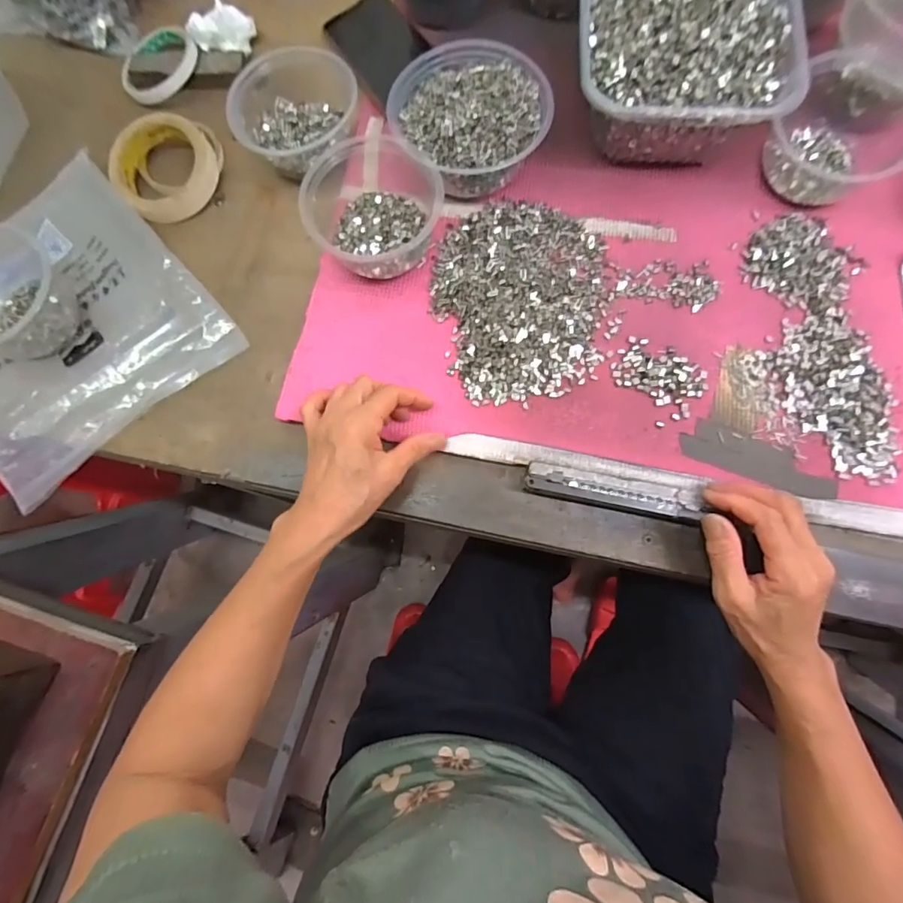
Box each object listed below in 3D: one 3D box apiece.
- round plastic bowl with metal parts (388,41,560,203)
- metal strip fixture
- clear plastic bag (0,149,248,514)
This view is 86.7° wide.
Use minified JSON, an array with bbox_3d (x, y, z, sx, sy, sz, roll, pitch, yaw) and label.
[{"bbox_3d":[0.015,-0.298,0.432,0.142,0.058,0.127,38,80,10],"label":"round plastic bowl with metal parts"},{"bbox_3d":[0.125,0.030,0.375,0.131,0.021,0.027,11,77,7],"label":"metal strip fixture"},{"bbox_3d":[-0.359,-0.123,0.424,0.234,0.053,0.249,-41,79,-8],"label":"clear plastic bag"}]

